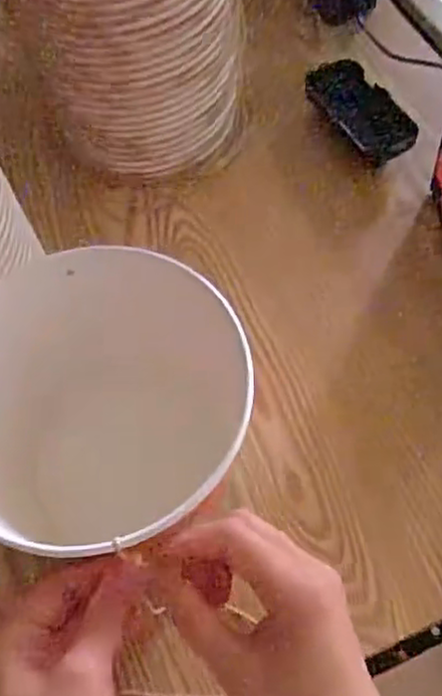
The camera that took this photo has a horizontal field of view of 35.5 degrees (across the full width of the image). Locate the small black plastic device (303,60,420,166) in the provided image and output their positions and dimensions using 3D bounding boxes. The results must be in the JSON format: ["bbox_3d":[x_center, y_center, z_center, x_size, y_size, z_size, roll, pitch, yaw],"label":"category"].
[{"bbox_3d":[0.120,-0.206,0.594,0.047,0.022,0.111,-29,63,-11],"label":"small black plastic device"}]

